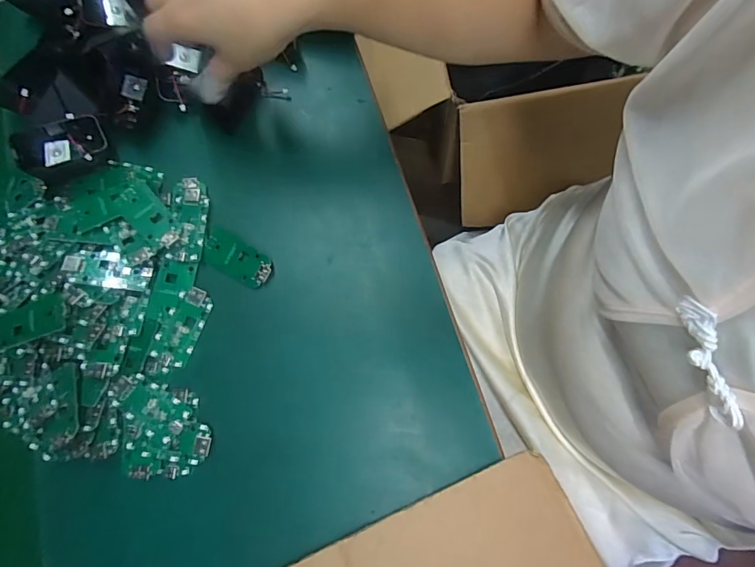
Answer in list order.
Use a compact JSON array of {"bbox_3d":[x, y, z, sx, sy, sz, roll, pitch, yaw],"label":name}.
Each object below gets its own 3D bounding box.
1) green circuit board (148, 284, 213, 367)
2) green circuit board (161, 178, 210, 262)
[{"bbox_3d":[-0.159,0.035,0.347,0.033,0.004,0.065,19,77,6],"label":"green circuit board"},{"bbox_3d":[-0.161,-0.056,0.366,0.032,0.006,0.075,2,76,2],"label":"green circuit board"}]

